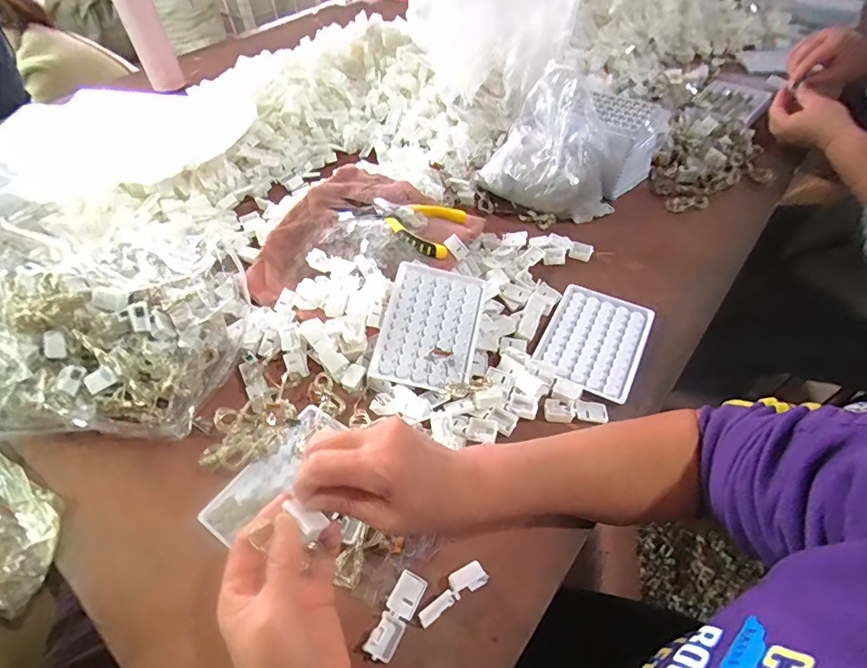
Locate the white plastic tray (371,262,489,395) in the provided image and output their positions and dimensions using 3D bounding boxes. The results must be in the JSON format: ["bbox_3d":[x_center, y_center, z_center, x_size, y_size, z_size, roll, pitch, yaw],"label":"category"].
[{"bbox_3d":[-0.004,-0.009,0.473,0.095,0.011,0.128,13,67,1],"label":"white plastic tray"}]

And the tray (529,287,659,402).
[{"bbox_3d":[0.165,0.007,0.490,0.096,0.016,0.126,23,55,20],"label":"tray"}]

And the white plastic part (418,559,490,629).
[{"bbox_3d":[0.013,0.183,0.336,0.055,0.018,0.016,-27,56,-20],"label":"white plastic part"}]

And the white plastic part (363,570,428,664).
[{"bbox_3d":[-0.025,0.198,0.332,0.020,0.012,0.056,22,54,16],"label":"white plastic part"}]

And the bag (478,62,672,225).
[{"bbox_3d":[0.193,-0.268,0.633,0.165,0.144,0.218,32,59,25],"label":"bag"}]

